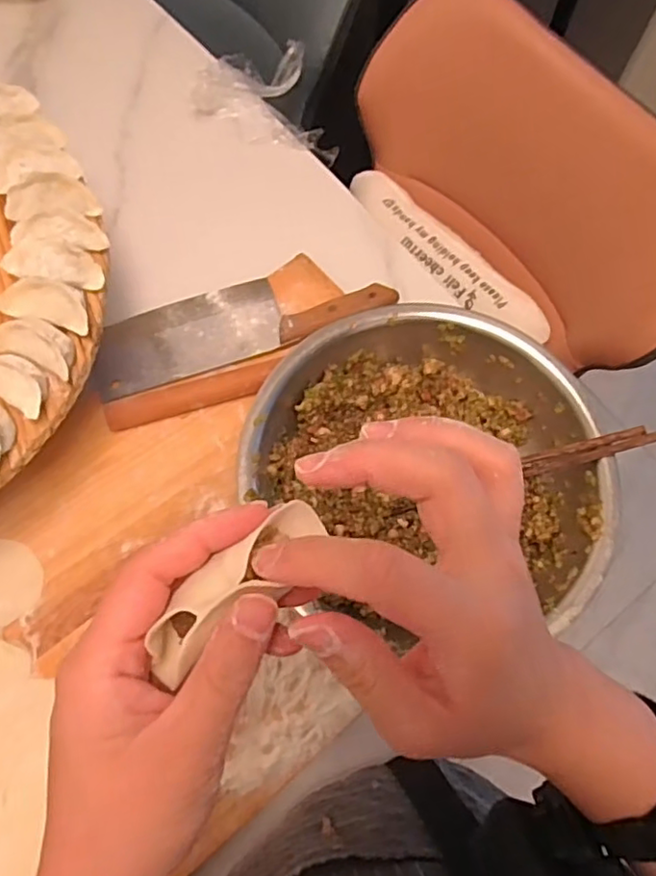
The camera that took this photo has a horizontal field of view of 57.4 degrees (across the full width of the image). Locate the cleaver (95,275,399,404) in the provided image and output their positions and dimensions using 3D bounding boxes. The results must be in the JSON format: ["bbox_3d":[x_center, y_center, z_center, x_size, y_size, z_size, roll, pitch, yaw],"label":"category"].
[{"bbox_3d":[-0.088,-0.120,0.604,0.294,0.017,0.093,-19,65,-5],"label":"cleaver"}]

